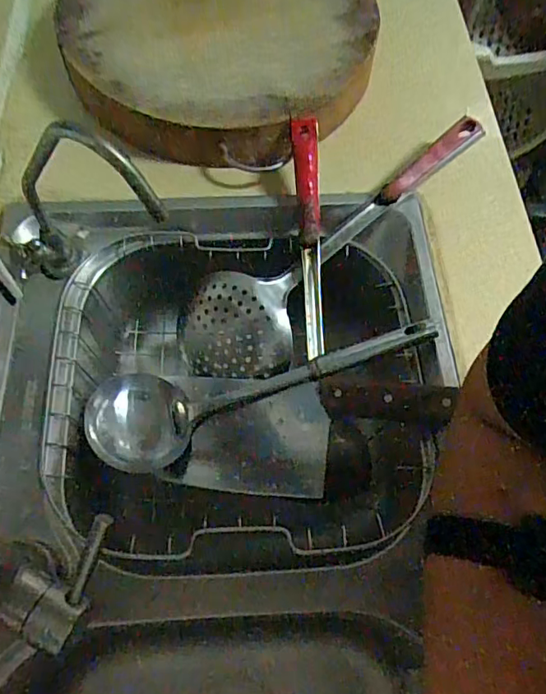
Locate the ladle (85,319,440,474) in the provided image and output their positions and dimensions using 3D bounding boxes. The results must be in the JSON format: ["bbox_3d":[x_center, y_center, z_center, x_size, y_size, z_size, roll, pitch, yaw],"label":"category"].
[{"bbox_3d":[-0.008,0.036,0.480,0.303,0.052,0.086,-15,65,6],"label":"ladle"}]

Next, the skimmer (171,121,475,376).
[{"bbox_3d":[0.058,-0.094,0.519,0.355,0.035,0.106,-40,71,0],"label":"skimmer"}]

